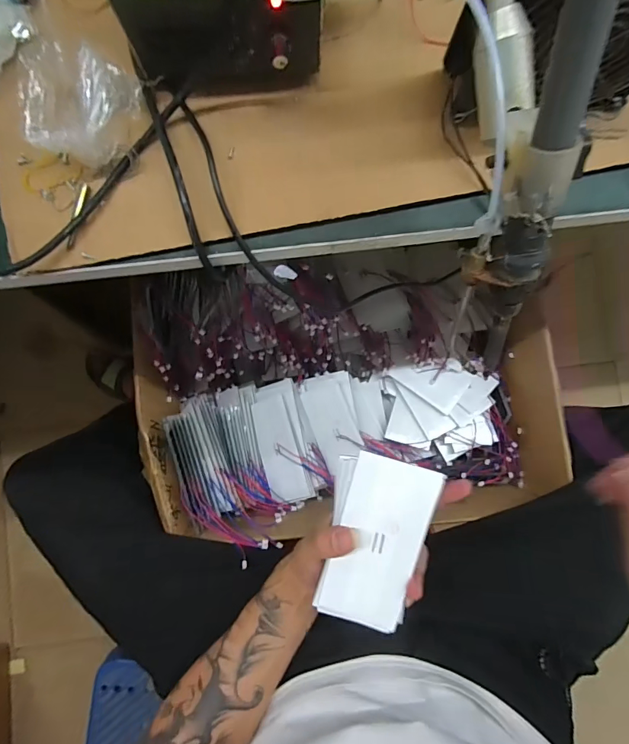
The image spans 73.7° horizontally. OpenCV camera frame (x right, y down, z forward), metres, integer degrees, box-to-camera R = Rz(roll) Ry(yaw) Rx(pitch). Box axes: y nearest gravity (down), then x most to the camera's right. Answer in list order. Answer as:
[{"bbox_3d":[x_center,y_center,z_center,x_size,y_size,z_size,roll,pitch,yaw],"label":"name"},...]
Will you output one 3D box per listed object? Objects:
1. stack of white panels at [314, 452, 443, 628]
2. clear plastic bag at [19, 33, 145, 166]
[{"bbox_3d":[0.049,0.136,0.338,0.074,0.026,0.141,9,98,1],"label":"stack of white panels"},{"bbox_3d":[-0.145,-0.160,0.256,0.077,0.035,0.054,24,87,2],"label":"clear plastic bag"}]

